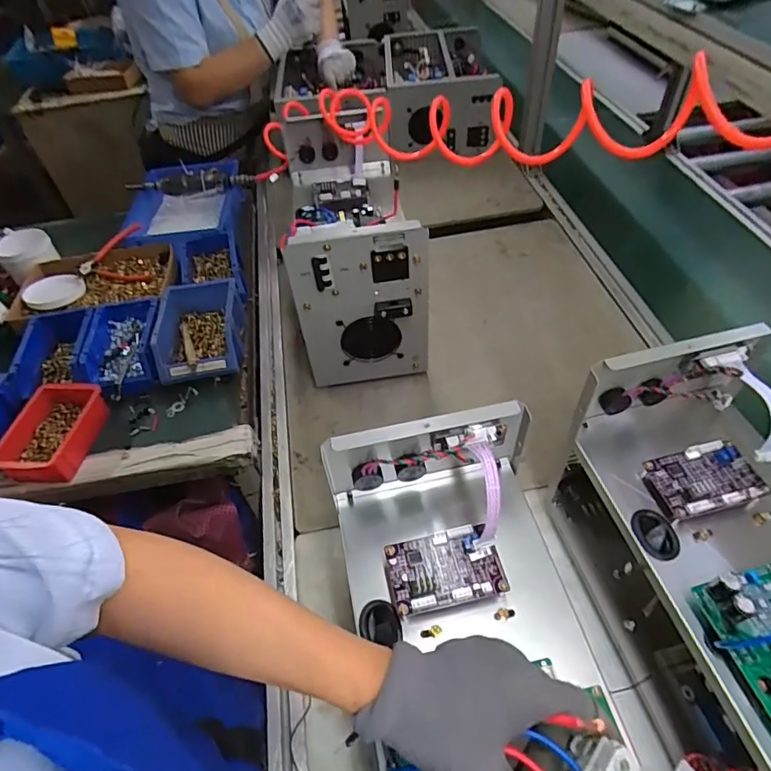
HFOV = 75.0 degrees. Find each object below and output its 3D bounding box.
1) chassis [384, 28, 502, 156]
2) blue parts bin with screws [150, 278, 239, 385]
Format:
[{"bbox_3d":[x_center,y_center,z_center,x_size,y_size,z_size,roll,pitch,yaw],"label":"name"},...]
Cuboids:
[{"bbox_3d":[0.132,-0.767,1.284,0.255,0.144,0.474,-3,50,2],"label":"chassis"},{"bbox_3d":[-0.307,-0.091,0.822,0.133,0.064,0.184,-10,50,-4],"label":"blue parts bin with screws"}]

